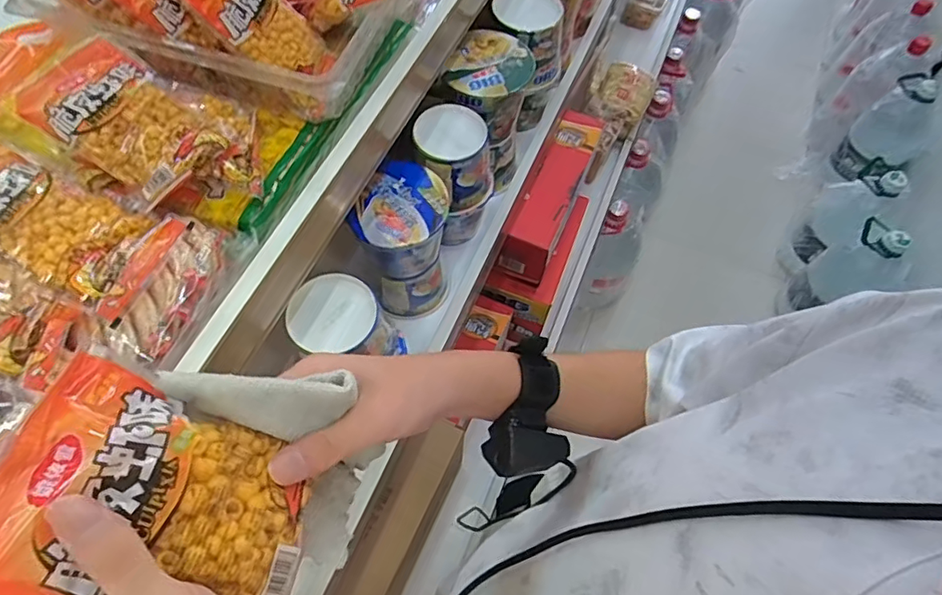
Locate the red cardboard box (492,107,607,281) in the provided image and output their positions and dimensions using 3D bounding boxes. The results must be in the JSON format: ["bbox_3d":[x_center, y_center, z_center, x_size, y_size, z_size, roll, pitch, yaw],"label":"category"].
[{"bbox_3d":[0.158,-0.208,1.077,0.090,0.128,0.329,22,63,9],"label":"red cardboard box"}]

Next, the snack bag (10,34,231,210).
[{"bbox_3d":[-0.316,-0.163,0.490,0.161,0.043,0.100,30,65,13],"label":"snack bag"}]

